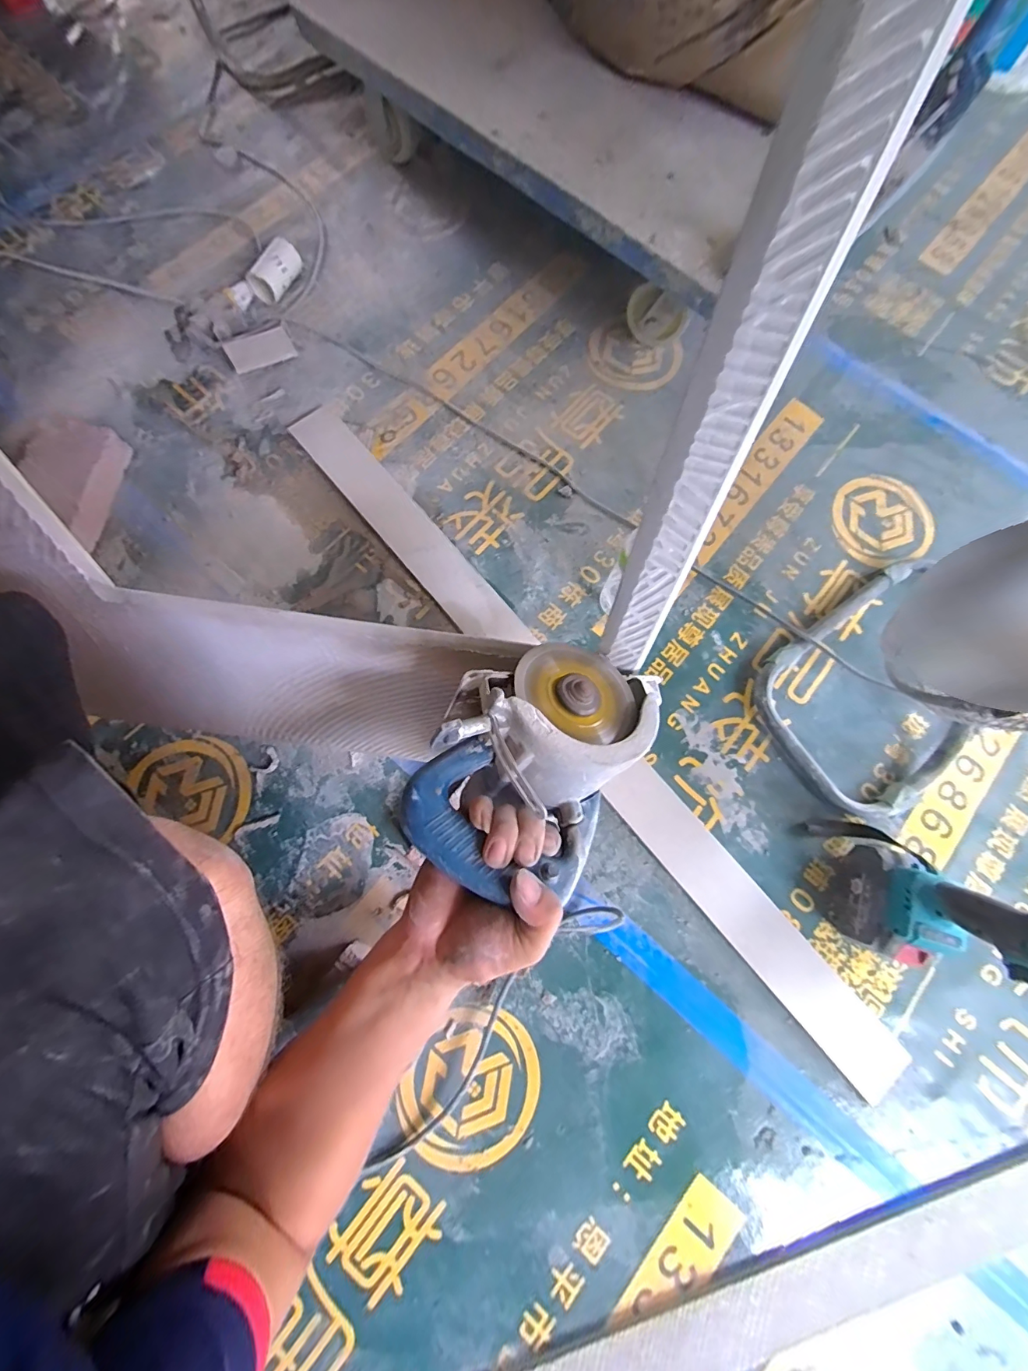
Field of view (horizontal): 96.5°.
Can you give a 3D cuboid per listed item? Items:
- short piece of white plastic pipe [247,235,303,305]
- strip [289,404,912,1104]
[{"bbox_3d":[-0.401,-0.695,0.772,0.042,0.046,0.100,22,77,4],"label":"short piece of white plastic pipe"},{"bbox_3d":[0.060,0.020,0.634,0.074,0.020,1.171,-39,80,-9],"label":"strip"}]

